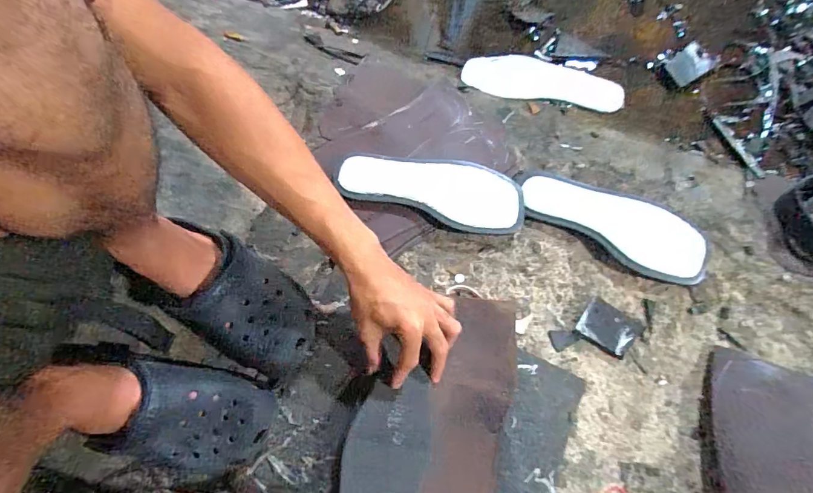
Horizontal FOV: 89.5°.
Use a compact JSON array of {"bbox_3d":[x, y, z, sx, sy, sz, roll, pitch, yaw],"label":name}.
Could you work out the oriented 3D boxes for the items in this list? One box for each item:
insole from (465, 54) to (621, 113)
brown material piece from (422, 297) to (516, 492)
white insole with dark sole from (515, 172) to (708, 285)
[{"bbox_3d":[0.211,-0.257,0.634,0.243,0.007,0.081,11,76,5],"label":"insole"},{"bbox_3d":[0.072,0.185,0.459,0.080,0.006,0.252,14,75,3],"label":"brown material piece"},{"bbox_3d":[0.256,-0.034,0.521,0.233,0.030,0.086,29,78,9],"label":"white insole with dark sole"}]

